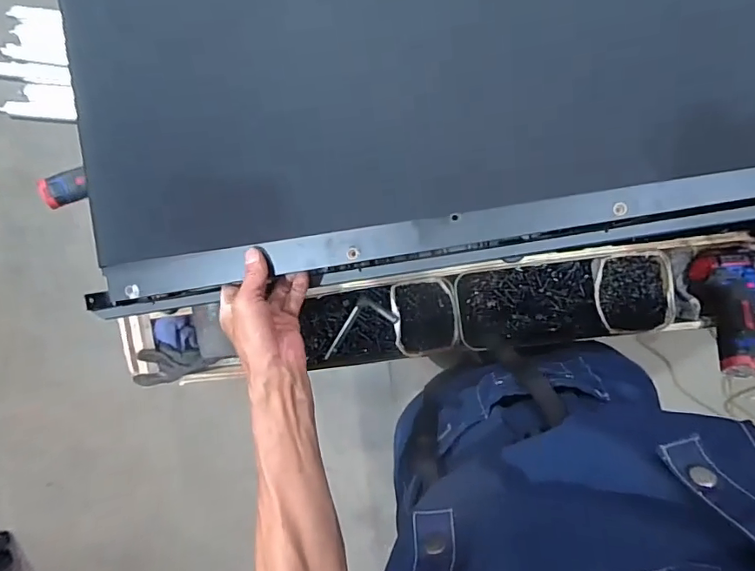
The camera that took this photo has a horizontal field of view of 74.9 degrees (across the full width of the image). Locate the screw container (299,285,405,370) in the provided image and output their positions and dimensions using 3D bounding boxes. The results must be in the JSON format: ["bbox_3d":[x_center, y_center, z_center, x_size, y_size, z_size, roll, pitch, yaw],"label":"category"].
[{"bbox_3d":[-0.048,0.076,0.850,0.168,0.048,0.127,-9,93,9],"label":"screw container"}]

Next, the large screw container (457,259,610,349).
[{"bbox_3d":[0.242,0.033,0.799,0.215,0.076,0.130,-7,93,9],"label":"large screw container"}]

